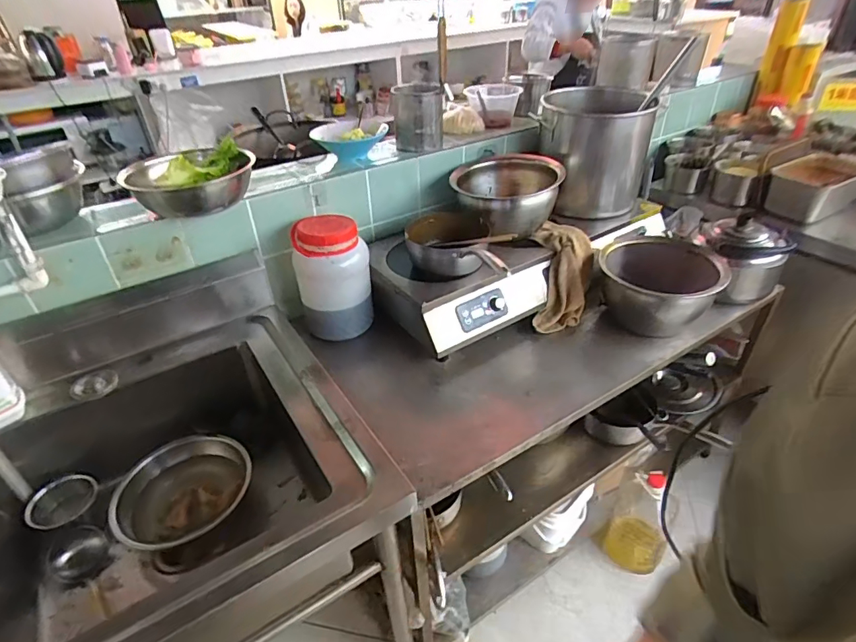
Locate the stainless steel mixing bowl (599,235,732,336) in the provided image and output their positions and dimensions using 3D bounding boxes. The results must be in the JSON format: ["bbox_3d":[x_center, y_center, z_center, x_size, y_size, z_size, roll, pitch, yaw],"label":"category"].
[{"bbox_3d":[0.554,-0.080,1.189,0.260,0.163,0.262,6,36,12],"label":"stainless steel mixing bowl"}]

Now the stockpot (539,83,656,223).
[{"bbox_3d":[0.443,-0.436,1.335,0.263,0.326,0.303,11,38,19],"label":"stockpot"}]

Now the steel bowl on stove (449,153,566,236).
[{"bbox_3d":[0.198,-0.329,1.282,0.261,0.153,0.275,2,36,7],"label":"steel bowl on stove"}]

